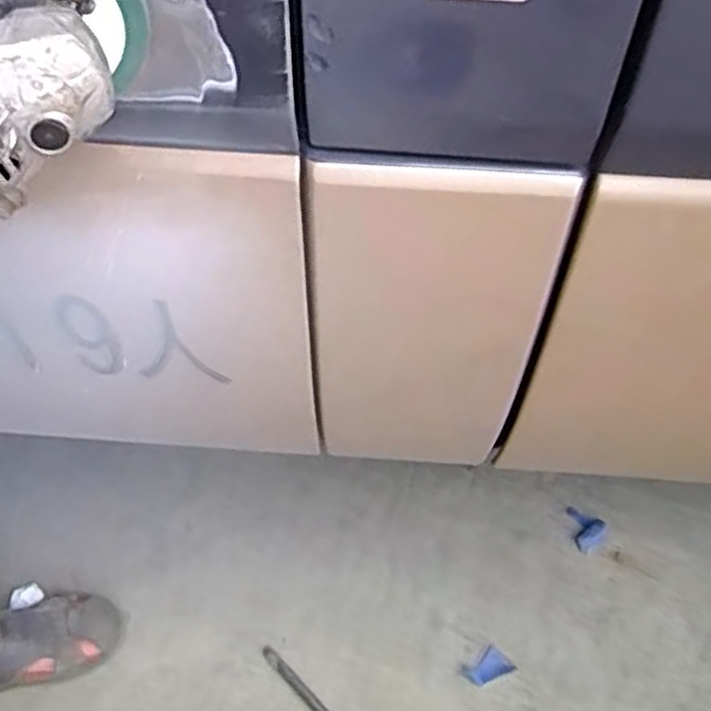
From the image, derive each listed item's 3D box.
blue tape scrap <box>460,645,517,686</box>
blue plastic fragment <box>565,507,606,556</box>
[{"bbox_3d":[0.164,0.389,0.941,0.058,0.004,0.038,-28,56,-20],"label":"blue tape scrap"},{"bbox_3d":[0.314,0.244,1.060,0.056,0.007,0.054,28,57,22],"label":"blue plastic fragment"}]

